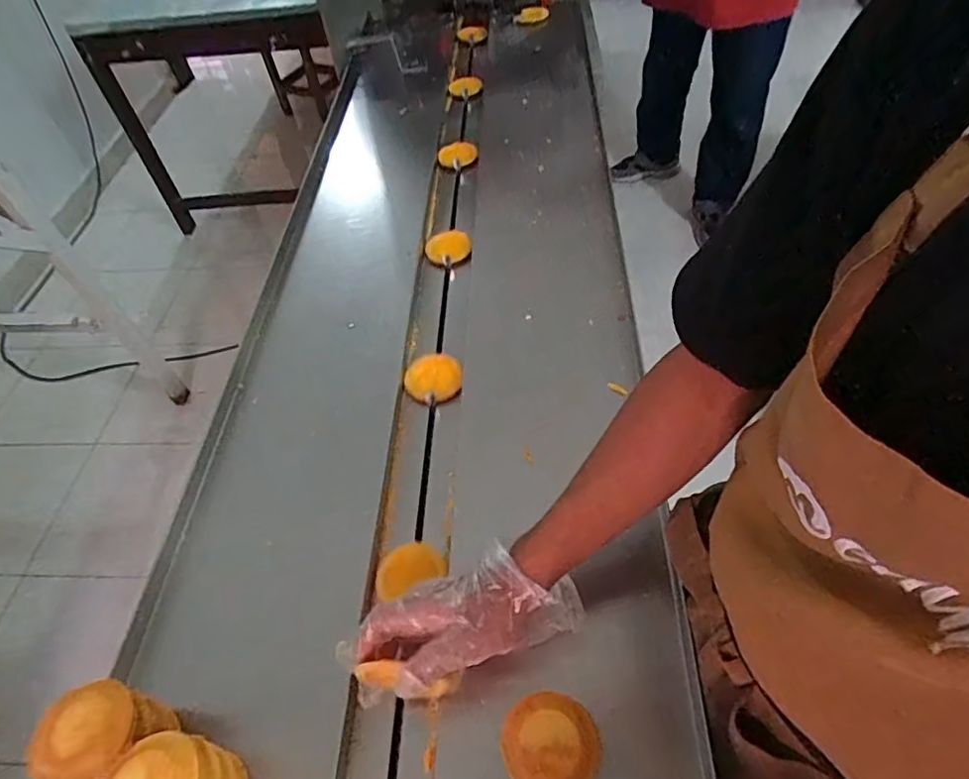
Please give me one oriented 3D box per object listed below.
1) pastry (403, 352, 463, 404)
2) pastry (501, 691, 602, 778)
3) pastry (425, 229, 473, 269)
[{"bbox_3d":[-0.065,-0.016,0.727,0.073,0.010,0.069,-3,52,4],"label":"pastry"},{"bbox_3d":[0.051,0.274,0.444,0.073,0.012,0.070,-14,58,-11],"label":"pastry"},{"bbox_3d":[-0.053,-0.217,0.881,0.066,0.020,0.074,3,52,8],"label":"pastry"}]

